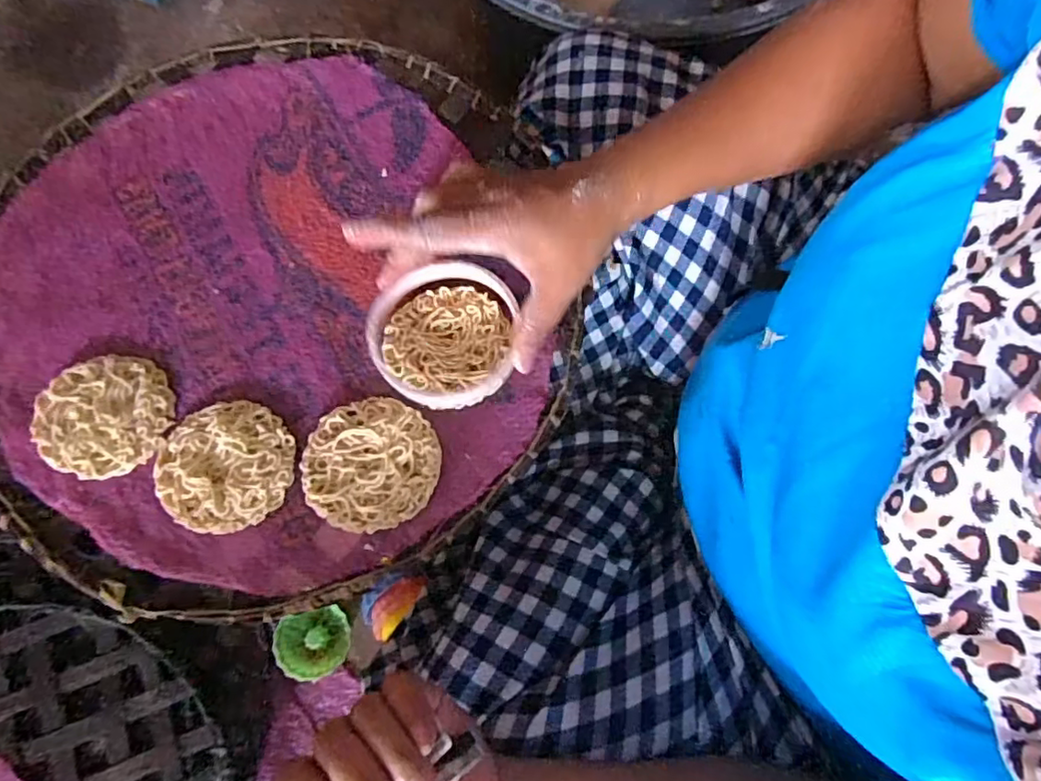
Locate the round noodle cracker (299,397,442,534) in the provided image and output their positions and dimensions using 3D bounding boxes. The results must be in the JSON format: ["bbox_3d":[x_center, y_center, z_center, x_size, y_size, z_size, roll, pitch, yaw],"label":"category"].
[{"bbox_3d":[-0.085,0.041,0.340,0.075,0.008,0.074,-1,74,2],"label":"round noodle cracker"}]

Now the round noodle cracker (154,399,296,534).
[{"bbox_3d":[-0.169,0.042,0.342,0.076,0.006,0.073,-1,74,2],"label":"round noodle cracker"}]

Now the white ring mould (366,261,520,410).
[{"bbox_3d":[-0.043,-0.032,0.348,0.088,0.018,0.086,-1,74,2],"label":"white ring mould"}]

